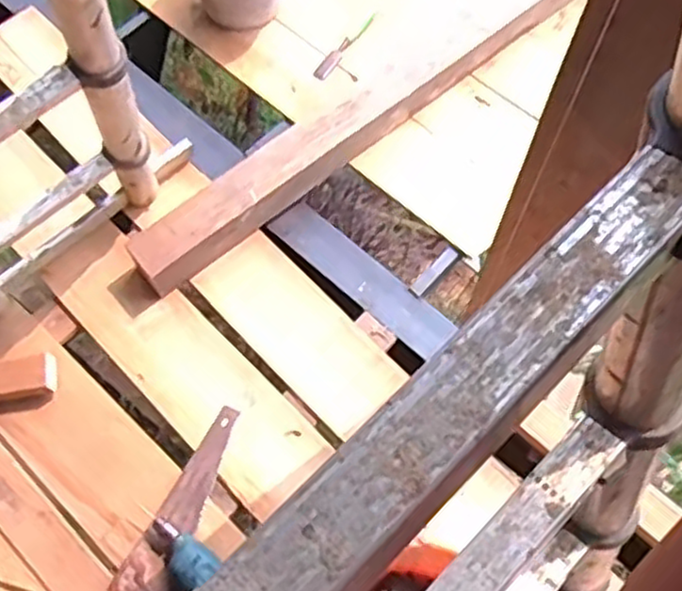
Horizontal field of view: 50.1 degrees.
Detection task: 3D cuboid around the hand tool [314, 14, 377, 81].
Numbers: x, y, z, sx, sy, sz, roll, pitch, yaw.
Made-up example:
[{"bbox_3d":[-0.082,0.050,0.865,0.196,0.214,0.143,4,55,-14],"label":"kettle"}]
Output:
[{"bbox_3d":[0.010,-0.599,1.751,0.034,0.027,0.219,34,69,14],"label":"hand tool"}]

